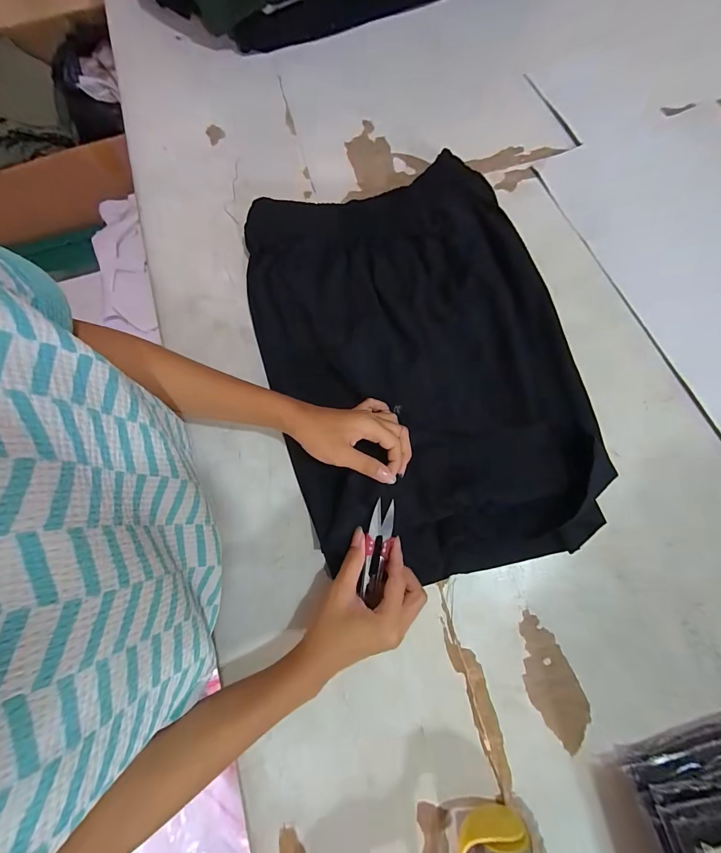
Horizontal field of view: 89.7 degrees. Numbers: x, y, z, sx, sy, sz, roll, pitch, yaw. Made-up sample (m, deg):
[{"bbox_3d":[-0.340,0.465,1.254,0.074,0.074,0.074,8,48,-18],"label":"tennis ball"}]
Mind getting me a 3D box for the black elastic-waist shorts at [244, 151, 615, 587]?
[{"bbox_3d":[0.059,-0.076,0.378,0.299,0.039,0.428,-19,77,-4],"label":"black elastic-waist shorts"}]

